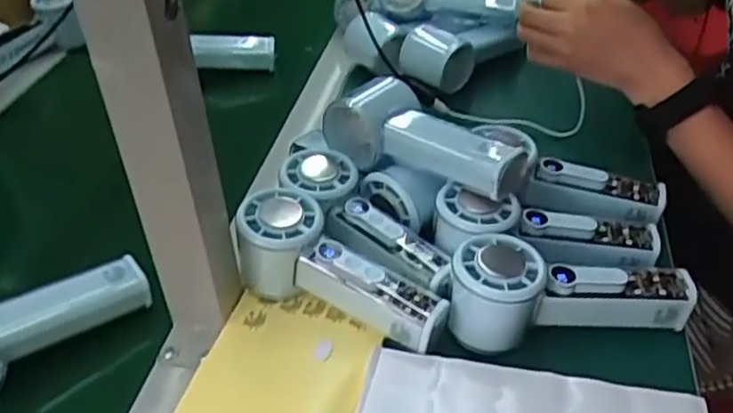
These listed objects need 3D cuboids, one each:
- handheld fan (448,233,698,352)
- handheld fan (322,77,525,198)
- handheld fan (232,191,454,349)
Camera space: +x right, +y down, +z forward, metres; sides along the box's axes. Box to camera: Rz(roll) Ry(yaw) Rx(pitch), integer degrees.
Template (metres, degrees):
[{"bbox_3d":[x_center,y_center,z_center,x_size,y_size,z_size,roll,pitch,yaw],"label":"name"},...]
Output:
[{"bbox_3d":[0.130,0.057,0.451,0.156,0.055,0.058,3,36,-8],"label":"handheld fan"},{"bbox_3d":[0.044,-0.050,0.511,0.151,0.048,0.071,18,41,23],"label":"handheld fan"},{"bbox_3d":[-0.018,0.046,0.468,0.152,0.056,0.056,27,46,14],"label":"handheld fan"}]

